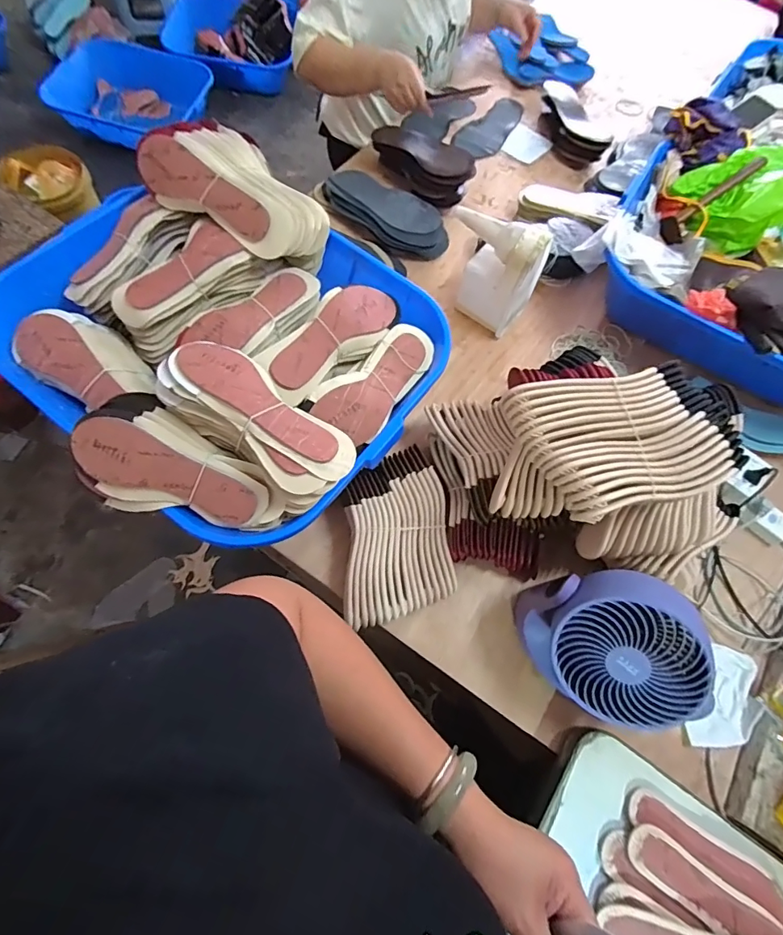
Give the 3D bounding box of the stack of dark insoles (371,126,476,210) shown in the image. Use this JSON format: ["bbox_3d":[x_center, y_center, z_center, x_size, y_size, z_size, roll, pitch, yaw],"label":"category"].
[{"bbox_3d":[0.050,-0.681,1.040,0.262,0.102,0.098,32,71,10],"label":"stack of dark insoles"}]

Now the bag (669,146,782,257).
[{"bbox_3d":[0.735,-0.534,0.876,0.292,0.101,0.208,-12,69,-7],"label":"bag"}]

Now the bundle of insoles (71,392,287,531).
[{"bbox_3d":[-0.257,0.003,0.566,0.256,0.065,0.133,25,69,-11],"label":"bundle of insoles"}]

